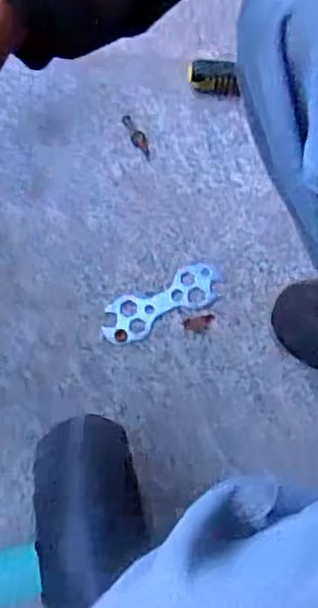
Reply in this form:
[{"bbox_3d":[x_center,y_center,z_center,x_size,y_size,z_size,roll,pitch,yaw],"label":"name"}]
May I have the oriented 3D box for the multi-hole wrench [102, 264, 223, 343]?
[{"bbox_3d":[0.002,-0.002,0.630,0.125,0.004,0.044,-25,75,-9],"label":"multi-hole wrench"}]

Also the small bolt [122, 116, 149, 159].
[{"bbox_3d":[-0.023,-0.178,0.685,0.016,0.007,0.051,-22,74,-9],"label":"small bolt"}]

